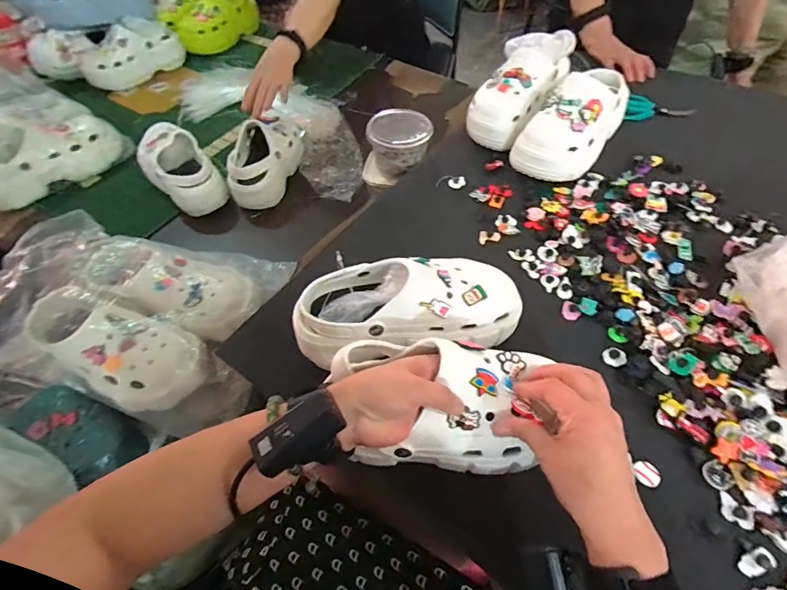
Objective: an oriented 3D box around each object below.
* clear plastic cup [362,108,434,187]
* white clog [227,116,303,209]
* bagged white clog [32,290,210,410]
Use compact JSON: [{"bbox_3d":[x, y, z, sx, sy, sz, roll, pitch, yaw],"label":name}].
[{"bbox_3d":[0.005,-0.271,0.783,0.125,0.093,0.106,-4,53,1],"label":"clear plastic cup"},{"bbox_3d":[-0.252,-0.271,0.860,0.110,0.101,0.226,2,54,5],"label":"white clog"},{"bbox_3d":[-0.380,0.073,0.583,0.243,0.073,0.102,24,58,2],"label":"bagged white clog"}]

